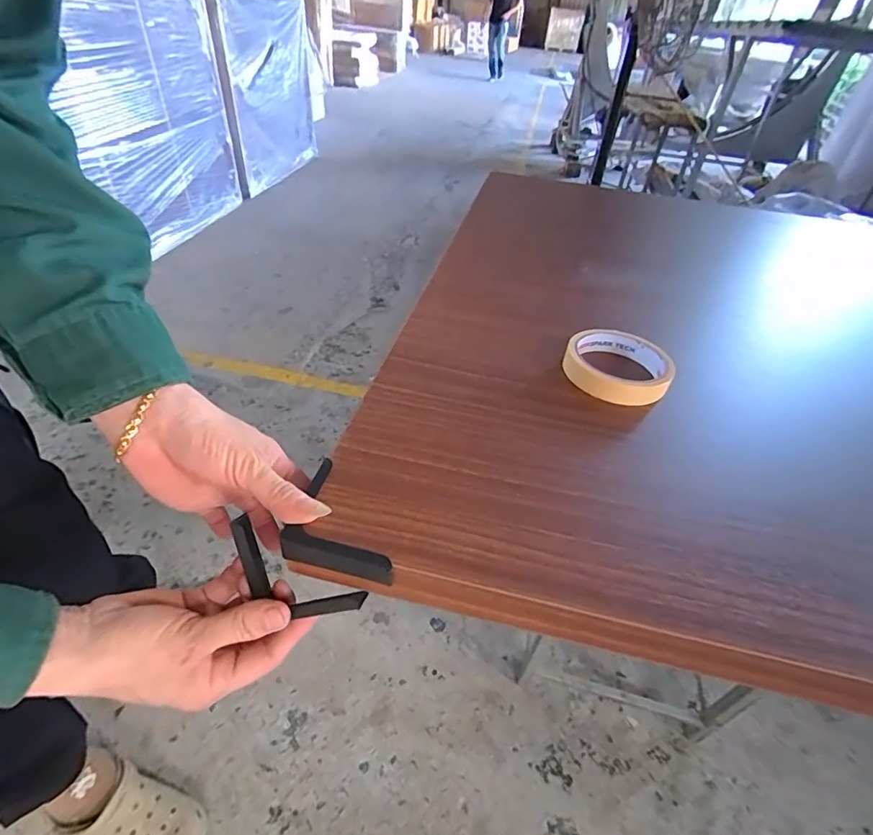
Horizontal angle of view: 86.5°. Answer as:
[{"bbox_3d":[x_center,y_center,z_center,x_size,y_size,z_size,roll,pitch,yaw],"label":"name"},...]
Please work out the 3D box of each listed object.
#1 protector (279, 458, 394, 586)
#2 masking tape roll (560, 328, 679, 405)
[{"bbox_3d":[-0.068,0.070,0.278,0.046,0.021,0.090,-19,45,-27],"label":"protector"},{"bbox_3d":[0.158,-0.047,0.409,0.087,0.028,0.086,3,41,-2],"label":"masking tape roll"}]

